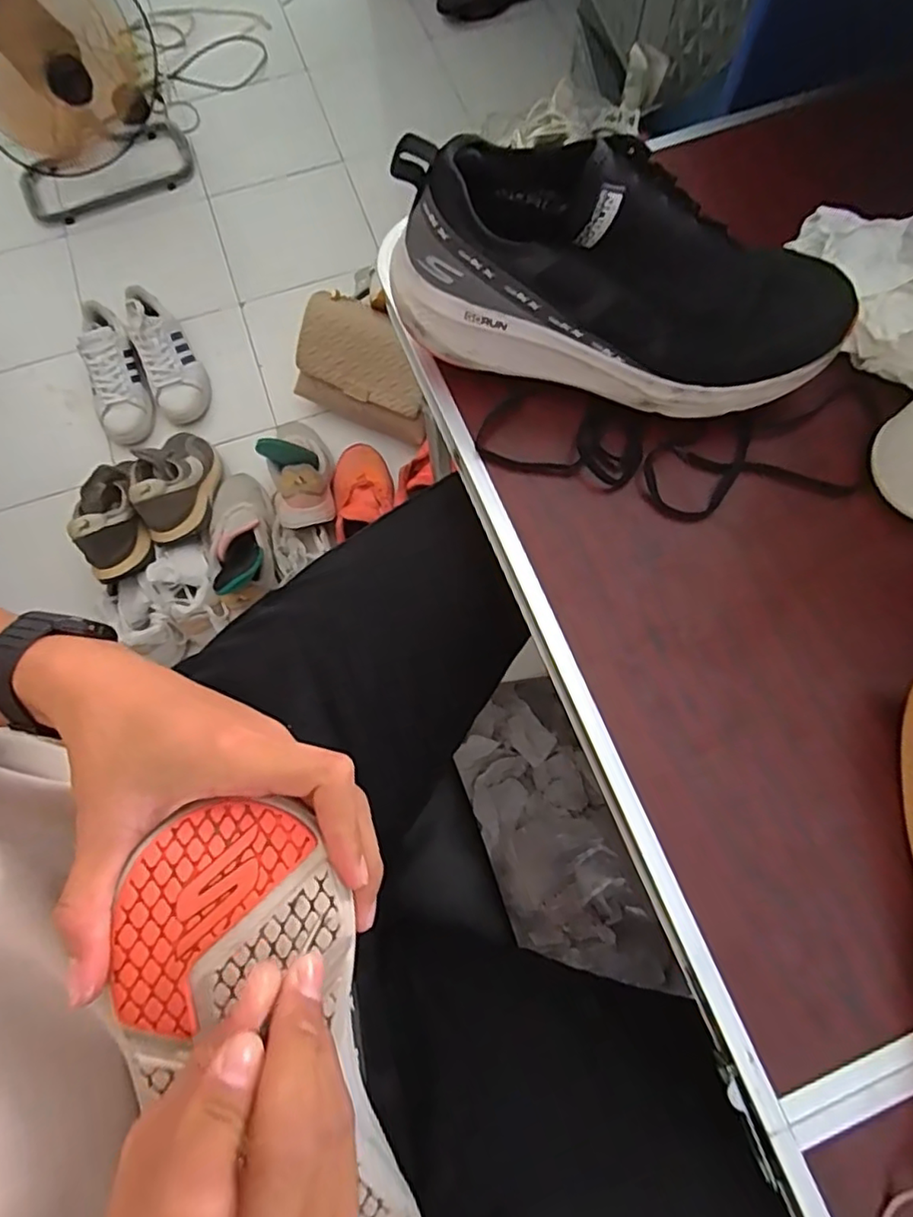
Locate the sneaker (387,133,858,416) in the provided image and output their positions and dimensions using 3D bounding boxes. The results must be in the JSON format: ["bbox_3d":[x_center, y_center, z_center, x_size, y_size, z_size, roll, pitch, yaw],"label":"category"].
[{"bbox_3d":[0.098,-0.195,0.359,0.272,0.095,0.096,14,74,5],"label":"sneaker"}]

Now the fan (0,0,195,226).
[{"bbox_3d":[-0.759,-1.037,1.152,0.353,0.352,0.360,-24,74,-6],"label":"fan"}]

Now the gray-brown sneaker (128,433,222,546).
[{"bbox_3d":[-0.454,-0.219,0.979,0.112,0.097,0.246,-8,47,-1],"label":"gray-brown sneaker"}]

